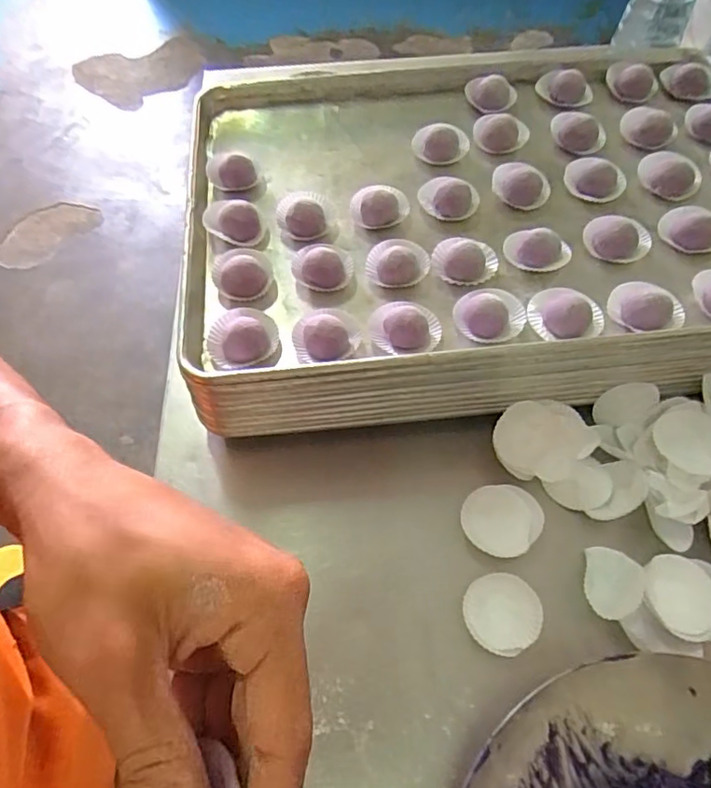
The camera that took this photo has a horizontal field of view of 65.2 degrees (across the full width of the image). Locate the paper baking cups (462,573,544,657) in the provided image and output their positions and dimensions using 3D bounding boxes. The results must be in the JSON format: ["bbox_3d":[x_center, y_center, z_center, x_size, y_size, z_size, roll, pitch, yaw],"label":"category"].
[{"bbox_3d":[0.117,0.172,0.440,0.058,0.013,0.056,-1,57,1],"label":"paper baking cups"}]

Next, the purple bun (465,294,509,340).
[{"bbox_3d":[0.112,-0.065,0.477,0.035,0.026,0.036,-1,59,1],"label":"purple bun"}]

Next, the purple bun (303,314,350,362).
[{"bbox_3d":[-0.026,-0.048,0.470,0.031,0.025,0.035,-32,64,-17],"label":"purple bun"}]

